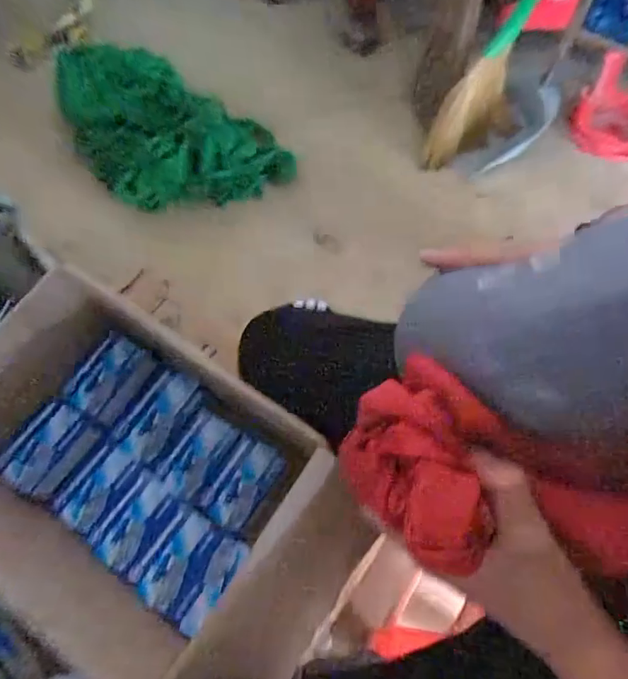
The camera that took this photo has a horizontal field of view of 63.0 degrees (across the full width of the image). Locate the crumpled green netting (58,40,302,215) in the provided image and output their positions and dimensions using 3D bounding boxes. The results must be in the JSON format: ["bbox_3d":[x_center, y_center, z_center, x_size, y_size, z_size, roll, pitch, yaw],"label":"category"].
[{"bbox_3d":[-0.333,-0.444,1.197,0.314,0.520,0.091,-50,37,25],"label":"crumpled green netting"}]

